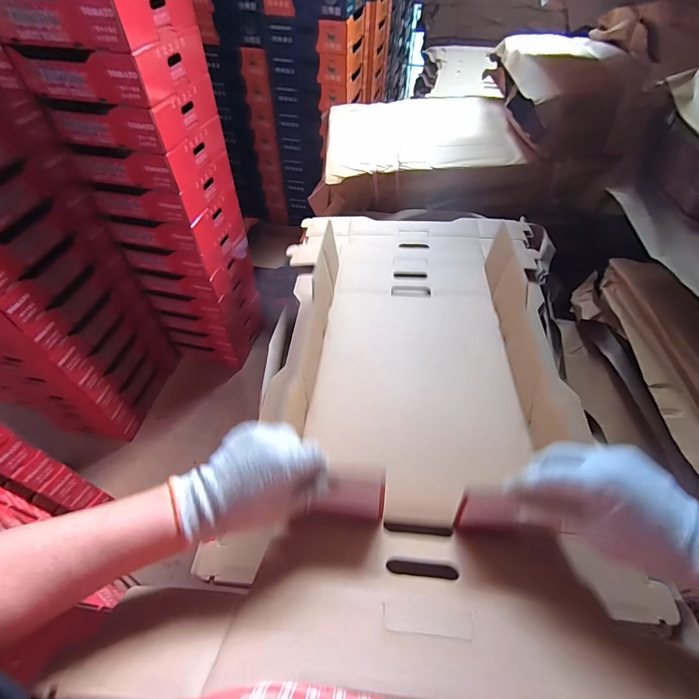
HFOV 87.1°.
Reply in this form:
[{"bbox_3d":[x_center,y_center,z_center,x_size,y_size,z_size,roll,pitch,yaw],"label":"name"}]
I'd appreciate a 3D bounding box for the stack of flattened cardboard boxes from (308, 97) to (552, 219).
[{"bbox_3d":[0.233,-0.582,1.083,0.618,0.130,0.550,5,51,3],"label":"stack of flattened cardboard boxes"}]

